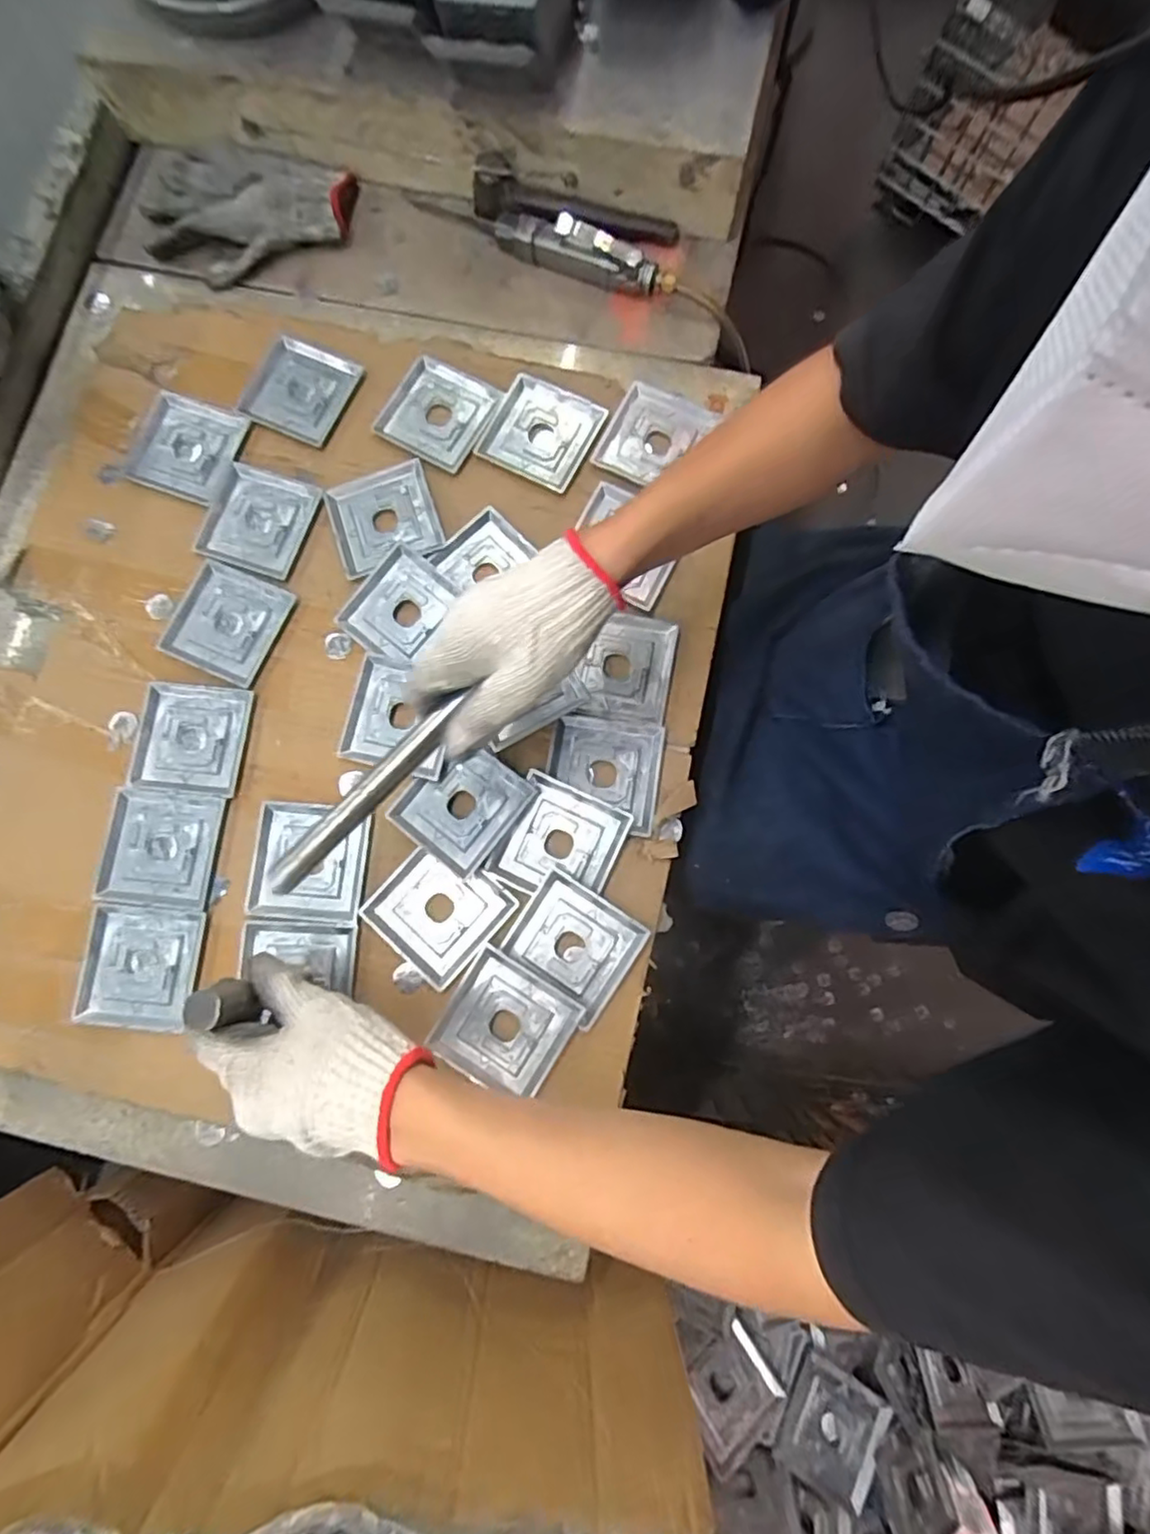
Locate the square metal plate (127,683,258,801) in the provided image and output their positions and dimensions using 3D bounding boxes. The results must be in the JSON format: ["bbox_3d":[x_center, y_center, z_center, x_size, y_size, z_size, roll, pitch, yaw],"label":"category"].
[{"bbox_3d":[-0.320,-0.024,0.536,0.093,0.004,0.090,6,80,2],"label":"square metal plate"}]

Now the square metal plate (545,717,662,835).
[{"bbox_3d":[0.023,0.004,0.520,0.087,0.004,0.087,9,80,3],"label":"square metal plate"}]

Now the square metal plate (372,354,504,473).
[{"bbox_3d":[-0.121,-0.318,0.581,0.086,0.007,0.087,28,82,6],"label":"square metal plate"}]

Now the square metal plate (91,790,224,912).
[{"bbox_3d":[-0.333,0.064,0.520,0.087,0.004,0.092,7,80,2],"label":"square metal plate"}]

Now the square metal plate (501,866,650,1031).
[{"bbox_3d":[-0.002,0.134,0.493,0.090,0.010,0.079,34,82,7],"label":"square metal plate"}]

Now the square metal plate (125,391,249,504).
[{"bbox_3d":[-0.351,-0.289,0.585,0.100,0.011,0.089,17,81,4],"label":"square metal plate"}]

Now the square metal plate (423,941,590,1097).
[{"bbox_3d":[-0.052,0.195,0.487,0.090,0.006,0.087,32,82,7],"label":"square metal plate"}]

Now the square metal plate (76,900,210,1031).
[{"bbox_3d":[-0.339,0.154,0.504,0.090,0.004,0.090,4,80,2],"label":"square metal plate"}]

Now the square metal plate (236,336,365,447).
[{"bbox_3d":[-0.251,-0.345,0.591,0.084,0.009,0.084,24,81,5],"label":"square metal plate"}]

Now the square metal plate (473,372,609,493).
[{"bbox_3d":[-0.029,-0.298,0.575,0.091,0.007,0.089,28,82,6],"label":"square metal plate"}]

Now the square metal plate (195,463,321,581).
[{"bbox_3d":[-0.279,-0.218,0.570,0.089,0.004,0.089,20,81,5],"label":"square metal plate"}]

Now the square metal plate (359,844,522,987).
[{"bbox_3d":[-0.105,0.110,0.506,0.090,0.008,0.090,44,84,8],"label":"square metal plate"}]

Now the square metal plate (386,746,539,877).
[{"bbox_3d":[-0.089,0.029,0.511,0.087,0.017,0.090,38,83,7],"label":"square metal plate"}]

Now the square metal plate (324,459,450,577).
[{"bbox_3d":[-0.167,-0.218,0.564,0.090,0.009,0.091,-19,80,-2],"label":"square metal plate"}]

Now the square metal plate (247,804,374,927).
[{"bbox_3d":[-0.212,0.074,0.514,0.091,0.006,0.089,5,80,2],"label":"square metal plate"}]

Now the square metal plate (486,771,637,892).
[{"bbox_3d":[-0.011,0.059,0.507,0.086,0.011,0.088,23,81,5],"label":"square metal plate"}]

